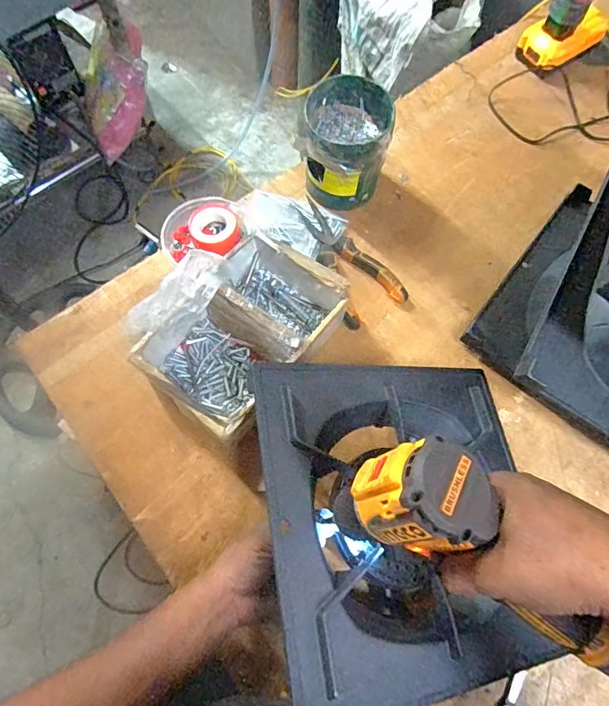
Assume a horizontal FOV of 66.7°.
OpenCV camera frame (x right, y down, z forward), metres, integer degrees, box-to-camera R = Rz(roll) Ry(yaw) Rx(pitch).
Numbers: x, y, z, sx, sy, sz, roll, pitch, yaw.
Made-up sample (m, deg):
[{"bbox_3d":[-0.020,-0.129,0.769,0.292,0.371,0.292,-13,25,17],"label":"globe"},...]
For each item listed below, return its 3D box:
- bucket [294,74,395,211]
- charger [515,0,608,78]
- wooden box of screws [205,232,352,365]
[{"bbox_3d":[0.055,-0.276,0.628,0.113,0.116,0.108,19,71,6],"label":"bucket"},{"bbox_3d":[0.422,-0.519,0.736,0.120,0.108,0.081,-27,73,-10],"label":"charger"},{"bbox_3d":[-0.035,-0.065,0.561,0.145,0.083,0.124,35,73,11],"label":"wooden box of screws"}]

